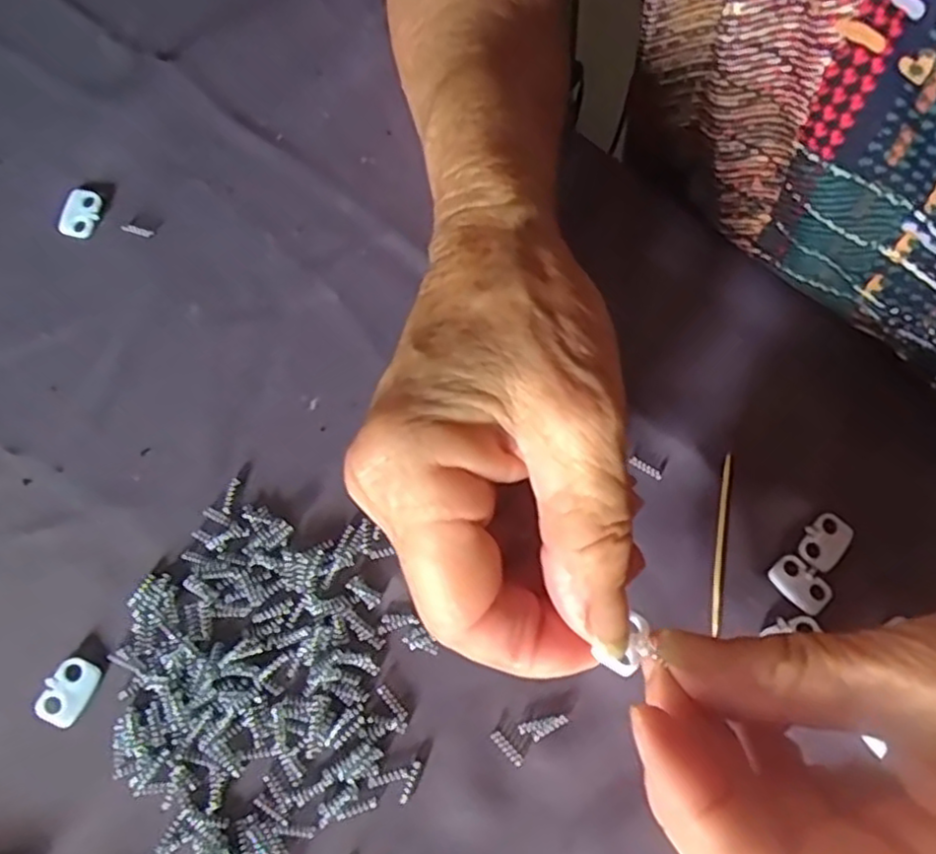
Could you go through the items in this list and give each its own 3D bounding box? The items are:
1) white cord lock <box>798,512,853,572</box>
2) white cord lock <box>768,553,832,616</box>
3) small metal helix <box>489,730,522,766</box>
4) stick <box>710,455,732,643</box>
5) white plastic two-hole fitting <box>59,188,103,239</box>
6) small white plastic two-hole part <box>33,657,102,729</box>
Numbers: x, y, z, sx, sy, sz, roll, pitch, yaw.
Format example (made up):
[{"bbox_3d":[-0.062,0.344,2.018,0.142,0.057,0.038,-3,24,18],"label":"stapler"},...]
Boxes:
[{"bbox_3d":[0.115,0.036,0.228,0.013,0.004,0.018,38,74,14],"label":"white cord lock"},{"bbox_3d":[0.105,0.049,0.223,0.013,0.004,0.018,-39,74,-13],"label":"white cord lock"},{"bbox_3d":[0.011,0.094,0.208,0.004,0.004,0.012,-42,74,-14],"label":"small metal helix"},{"bbox_3d":[0.082,0.036,0.229,0.004,0.004,0.056,10,70,4],"label":"stick"},{"bbox_3d":[-0.146,-0.080,0.267,0.011,0.007,0.018,17,71,7],"label":"white plastic two-hole fitting"},{"bbox_3d":[-0.119,0.079,0.212,0.013,0.004,0.019,23,71,9],"label":"small white plastic two-hole part"}]

